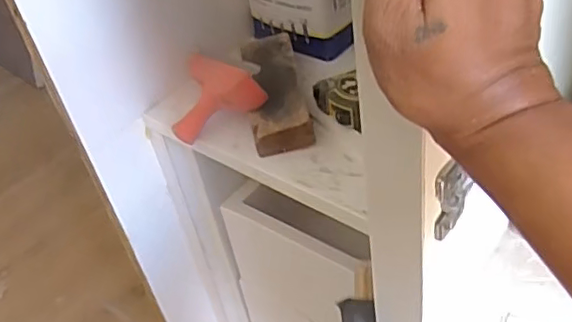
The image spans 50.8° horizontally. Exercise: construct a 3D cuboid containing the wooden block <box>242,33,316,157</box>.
[{"bbox_3d":[-0.012,-0.079,0.651,0.057,0.031,0.174,-11,41,0],"label":"wooden block"}]

